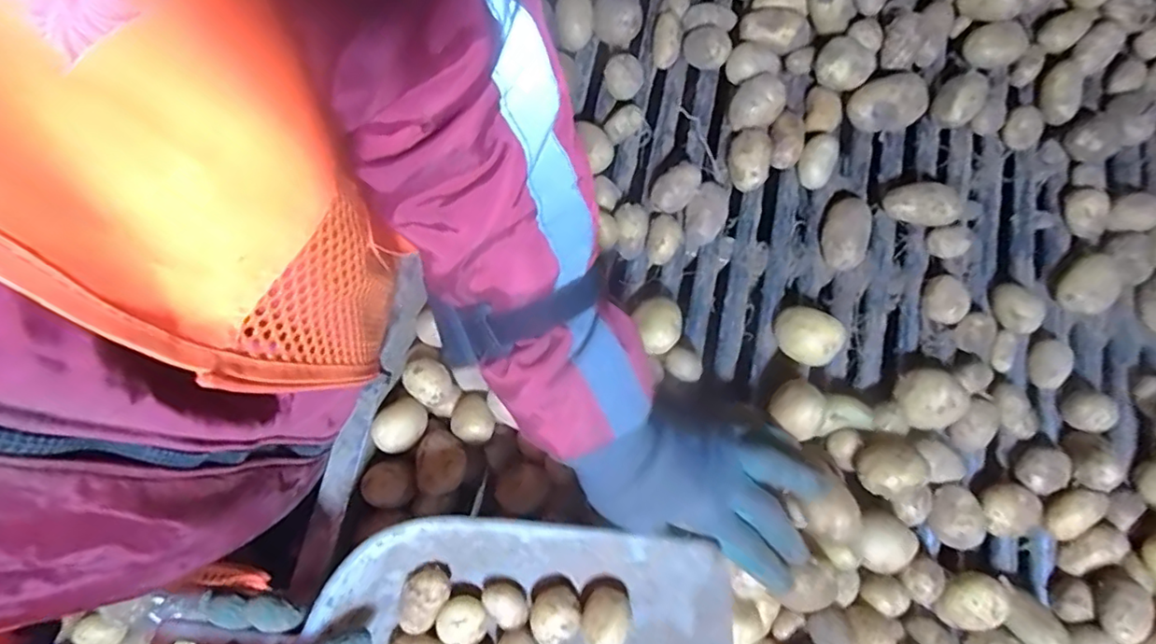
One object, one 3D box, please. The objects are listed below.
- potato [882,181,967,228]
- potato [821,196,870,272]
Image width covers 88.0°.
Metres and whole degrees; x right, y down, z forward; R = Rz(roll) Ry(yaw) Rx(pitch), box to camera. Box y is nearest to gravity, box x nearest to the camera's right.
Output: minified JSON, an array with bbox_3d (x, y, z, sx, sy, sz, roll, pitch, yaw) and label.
[{"bbox_3d":[0.306,-0.103,0.537,0.056,0.035,0.034,7,73,3],"label":"potato"},{"bbox_3d":[0.237,-0.077,0.533,0.037,0.036,0.062,21,74,7],"label":"potato"}]

